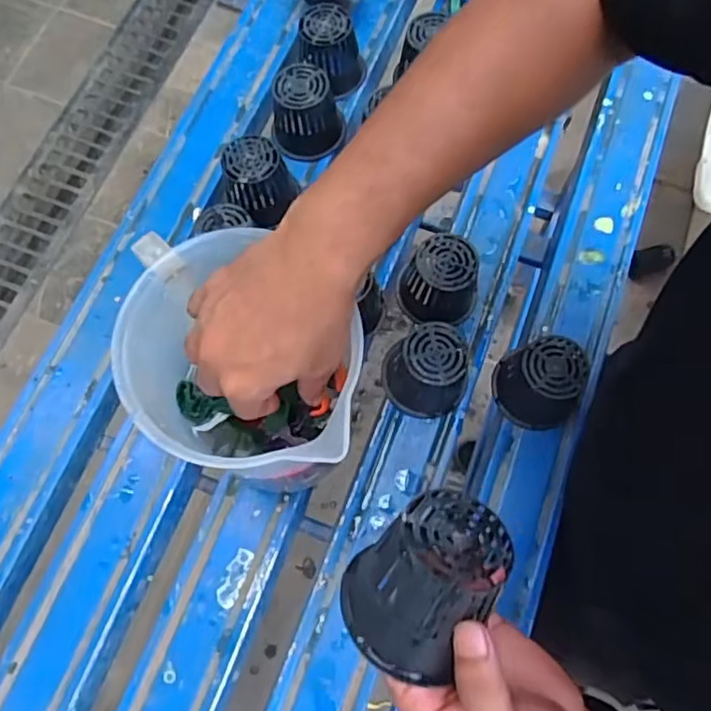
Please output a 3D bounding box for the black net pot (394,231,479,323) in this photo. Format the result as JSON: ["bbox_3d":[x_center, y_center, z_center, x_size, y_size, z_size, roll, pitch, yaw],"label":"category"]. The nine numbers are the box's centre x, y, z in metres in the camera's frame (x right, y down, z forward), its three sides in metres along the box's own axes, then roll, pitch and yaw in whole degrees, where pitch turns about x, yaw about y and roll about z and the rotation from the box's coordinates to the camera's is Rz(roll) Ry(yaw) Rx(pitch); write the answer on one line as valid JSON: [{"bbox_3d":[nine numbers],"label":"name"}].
[{"bbox_3d":[0.078,-0.067,0.592,0.070,0.069,0.067,0,71,-1],"label":"black net pot"}]

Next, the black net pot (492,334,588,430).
[{"bbox_3d":[0.164,0.025,0.560,0.070,0.069,0.064,0,71,-1],"label":"black net pot"}]

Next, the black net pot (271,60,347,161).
[{"bbox_3d":[-0.048,-0.249,0.654,0.073,0.068,0.069,0,71,-1],"label":"black net pot"}]

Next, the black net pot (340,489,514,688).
[{"bbox_3d":[0.036,0.112,0.315,0.065,0.062,0.082,41,118,16],"label":"black net pot"}]

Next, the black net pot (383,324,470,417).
[{"bbox_3d":[0.065,0.017,0.563,0.067,0.070,0.063,0,71,-1],"label":"black net pot"}]

